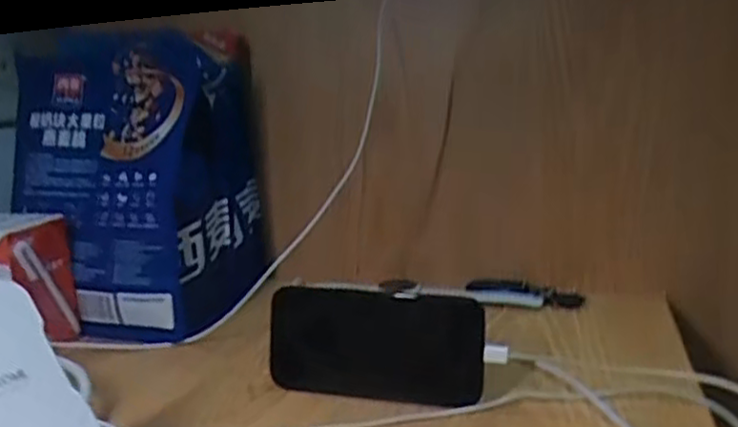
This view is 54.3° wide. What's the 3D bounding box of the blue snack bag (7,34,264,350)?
[{"bbox_3d":[-0.220,-0.030,0.685,0.194,0.249,0.190,1,11,14],"label":"blue snack bag"}]

